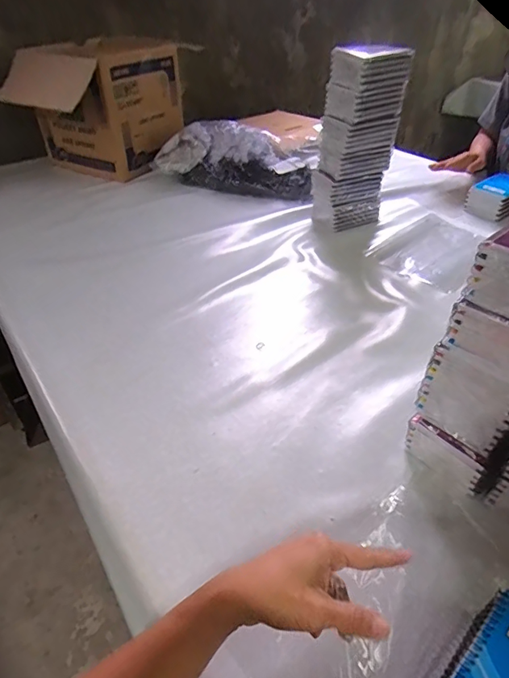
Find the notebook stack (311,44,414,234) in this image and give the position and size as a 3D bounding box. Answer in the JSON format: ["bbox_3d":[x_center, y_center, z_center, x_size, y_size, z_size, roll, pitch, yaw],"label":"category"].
[{"bbox_3d":[0.216,-0.416,0.933,0.147,0.346,0.098,-21,44,-21],"label":"notebook stack"}]

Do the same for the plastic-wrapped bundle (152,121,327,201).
[{"bbox_3d":[-0.033,-0.487,1.178,0.422,0.133,0.207,12,42,16],"label":"plastic-wrapped bundle"}]

